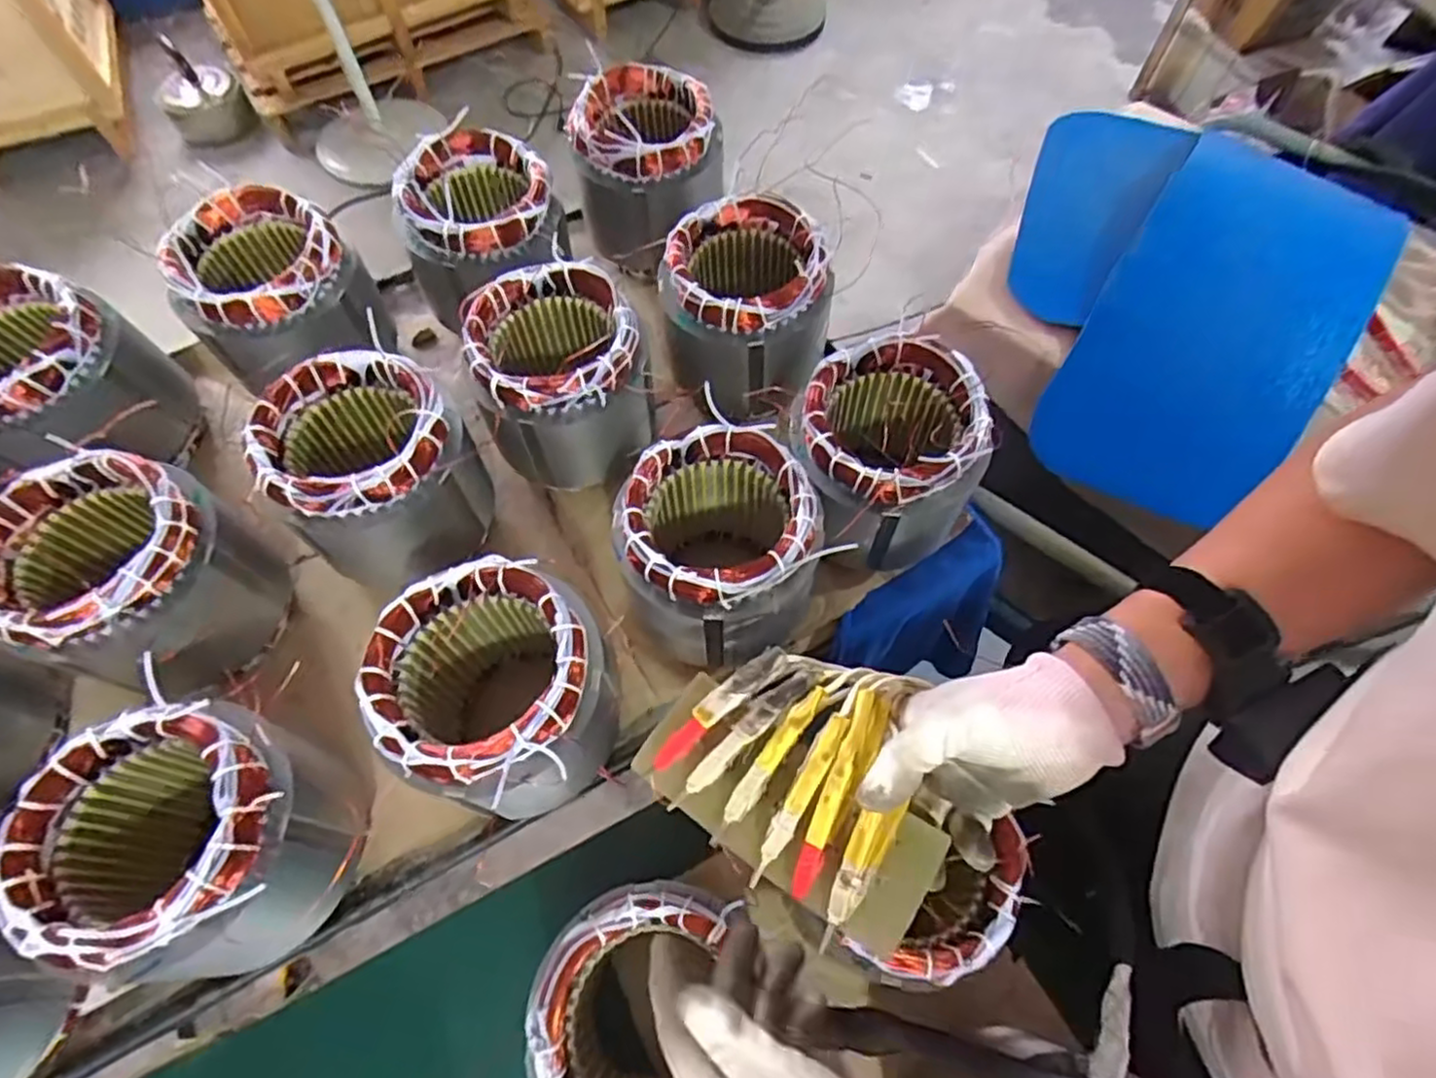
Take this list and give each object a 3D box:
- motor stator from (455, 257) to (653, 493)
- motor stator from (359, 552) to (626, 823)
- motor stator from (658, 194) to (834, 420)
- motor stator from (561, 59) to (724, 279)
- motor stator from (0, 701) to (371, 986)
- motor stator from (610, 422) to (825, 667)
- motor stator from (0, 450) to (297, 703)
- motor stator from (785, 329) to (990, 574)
[{"bbox_3d":[-0.136,-0.142,0.620,0.137,0.125,0.140,0,64,-1],"label":"motor stator"},{"bbox_3d":[-0.151,0.104,0.492,0.135,0.128,0.136,0,64,-1],"label":"motor stator"},{"bbox_3d":[0.026,-0.211,0.667,0.143,0.154,0.138,-5,64,-3],"label":"motor stator"},{"bbox_3d":[-0.070,-0.386,0.755,0.149,0.156,0.146,-1,64,-1],"label":"motor stator"},{"bbox_3d":[-0.330,0.191,0.459,0.136,0.147,0.133,0,64,-1],"label":"motor stator"},{"bbox_3d":[0.000,0.016,0.561,0.138,0.164,0.138,0,64,-1],"label":"motor stator"},{"bbox_3d":[-0.441,0.027,0.544,0.134,0.144,0.145,0,64,-1],"label":"motor stator"},{"bbox_3d":[0.131,-0.066,0.577,0.132,0.132,0.143,0,64,-1],"label":"motor stator"}]

